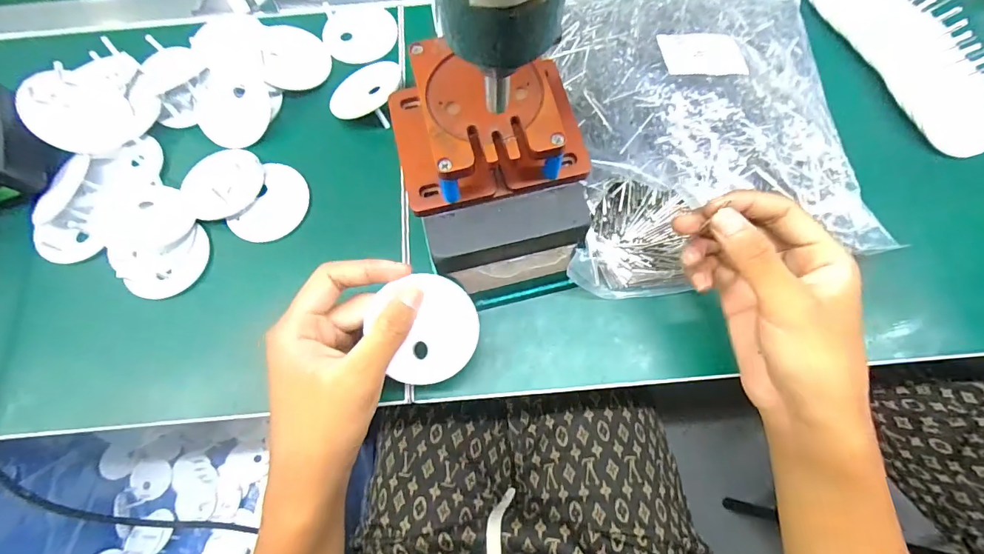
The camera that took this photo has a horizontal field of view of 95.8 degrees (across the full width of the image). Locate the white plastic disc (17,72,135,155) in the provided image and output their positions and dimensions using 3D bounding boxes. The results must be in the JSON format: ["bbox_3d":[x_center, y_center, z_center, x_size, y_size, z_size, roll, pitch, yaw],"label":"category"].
[{"bbox_3d":[-0.305,-0.121,0.329,0.008,0.060,0.057,1,83,35],"label":"white plastic disc"}]

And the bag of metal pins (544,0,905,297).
[{"bbox_3d":[0.154,-0.134,0.334,0.222,0.050,0.285,-3,71,0],"label":"bag of metal pins"}]

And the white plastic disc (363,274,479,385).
[{"bbox_3d":[-0.037,0.029,0.257,0.057,0.004,0.062,0,93,-9],"label":"white plastic disc"}]

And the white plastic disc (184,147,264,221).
[{"bbox_3d":[-0.206,-0.075,0.339,0.056,0.010,0.061,-1,74,4],"label":"white plastic disc"}]

